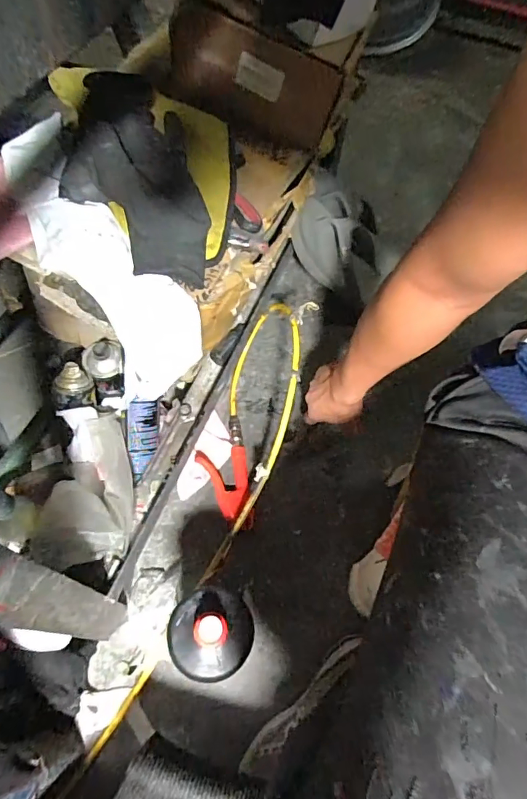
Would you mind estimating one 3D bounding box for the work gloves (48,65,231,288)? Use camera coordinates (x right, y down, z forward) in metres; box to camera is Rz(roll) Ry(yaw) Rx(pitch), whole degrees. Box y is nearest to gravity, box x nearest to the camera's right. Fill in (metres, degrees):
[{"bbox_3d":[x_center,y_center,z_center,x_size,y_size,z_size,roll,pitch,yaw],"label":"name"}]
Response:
[{"bbox_3d":[-0.115,-0.236,0.473,0.160,0.093,0.235,5,60,0],"label":"work gloves"}]

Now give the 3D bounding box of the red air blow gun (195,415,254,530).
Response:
[{"bbox_3d":[-0.065,0.111,0.741,0.082,0.034,0.191,-6,61,-6],"label":"red air blow gun"}]

